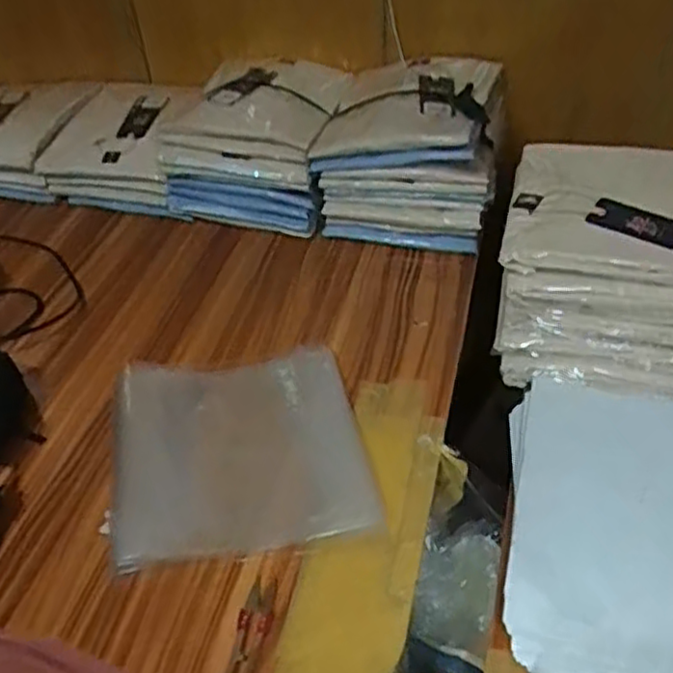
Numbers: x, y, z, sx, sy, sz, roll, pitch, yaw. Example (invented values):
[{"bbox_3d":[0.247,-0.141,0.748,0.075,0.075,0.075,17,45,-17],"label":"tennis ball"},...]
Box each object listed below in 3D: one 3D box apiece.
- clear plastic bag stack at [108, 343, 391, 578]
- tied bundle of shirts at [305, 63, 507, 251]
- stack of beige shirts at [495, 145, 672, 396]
[{"bbox_3d":[-0.096,0.108,0.695,0.237,0.026,0.233,-8,42,-4],"label":"clear plastic bag stack"},{"bbox_3d":[0.104,-0.258,0.991,0.236,0.175,0.261,6,43,11],"label":"tied bundle of shirts"},{"bbox_3d":[0.300,-0.077,0.712,0.255,0.161,0.207,4,43,10],"label":"stack of beige shirts"}]

